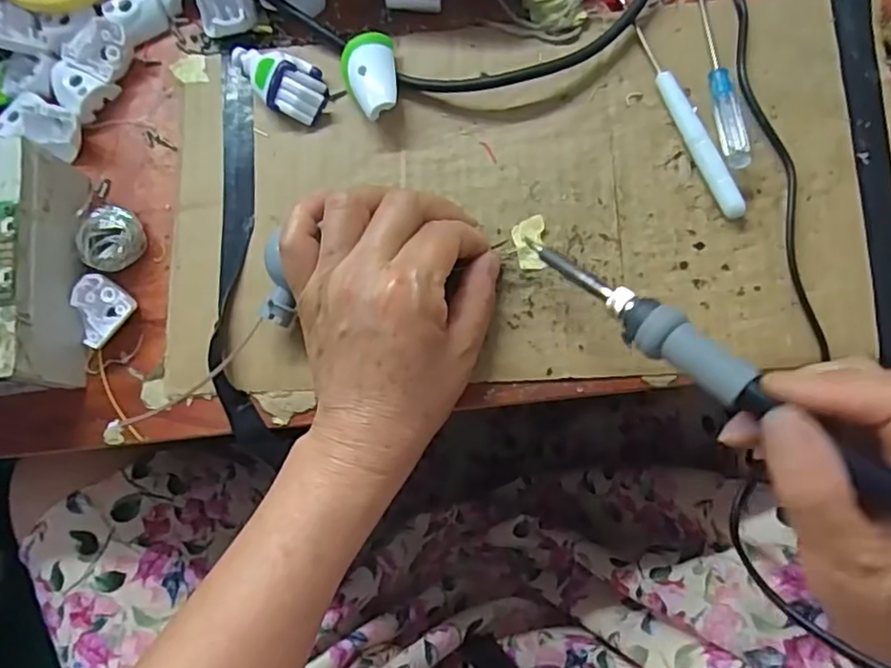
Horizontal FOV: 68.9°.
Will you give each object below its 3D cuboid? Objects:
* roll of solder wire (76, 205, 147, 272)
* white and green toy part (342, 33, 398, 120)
[{"bbox_3d":[-0.179,-0.052,0.345,0.030,0.022,0.032,-1,78,7],"label":"roll of solder wire"},{"bbox_3d":[-0.038,-0.134,0.340,0.027,0.019,0.048,-11,77,4],"label":"white and green toy part"}]

